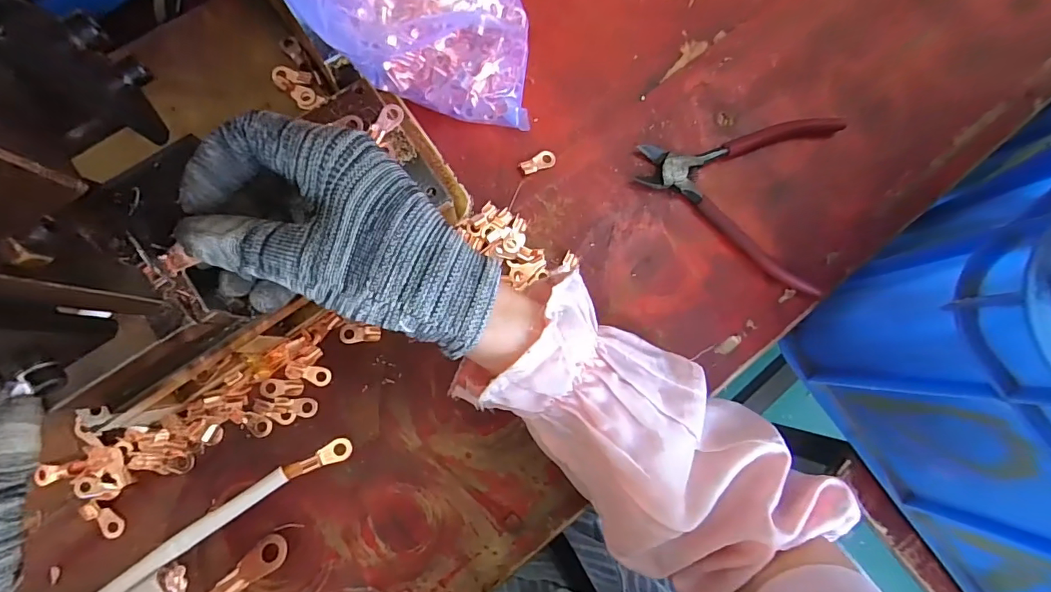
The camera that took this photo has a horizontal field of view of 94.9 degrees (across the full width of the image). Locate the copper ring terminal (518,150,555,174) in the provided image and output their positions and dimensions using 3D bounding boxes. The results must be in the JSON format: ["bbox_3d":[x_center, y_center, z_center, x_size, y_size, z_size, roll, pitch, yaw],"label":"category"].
[{"bbox_3d":[0.008,-0.090,0.323,0.026,0.006,0.012,-26,86,-7],"label":"copper ring terminal"}]

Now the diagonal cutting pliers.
[{"bbox_3d":[0.158,-0.087,0.332,0.143,0.010,0.119,31,82,-1],"label":"diagonal cutting pliers"}]

